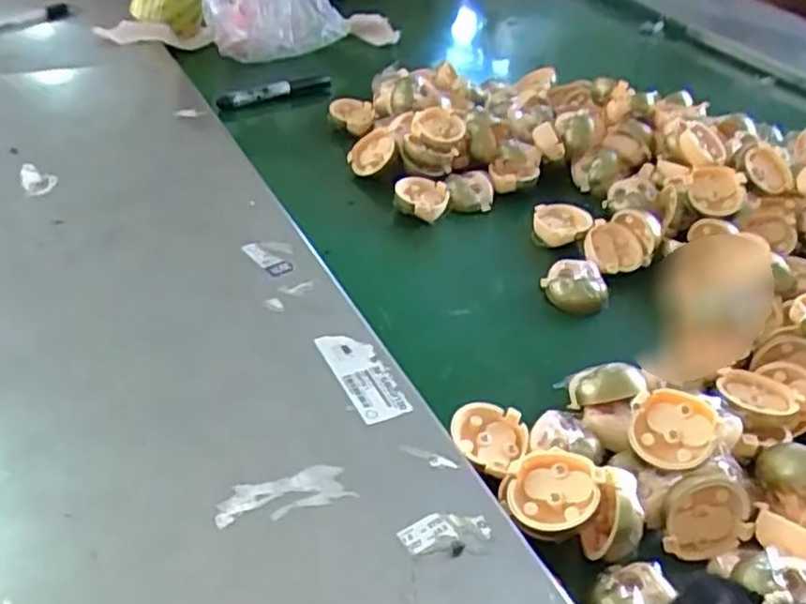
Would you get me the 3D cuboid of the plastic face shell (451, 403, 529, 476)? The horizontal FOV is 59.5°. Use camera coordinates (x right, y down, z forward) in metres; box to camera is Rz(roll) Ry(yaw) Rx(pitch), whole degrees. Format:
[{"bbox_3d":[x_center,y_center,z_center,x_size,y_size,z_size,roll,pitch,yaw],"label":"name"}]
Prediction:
[{"bbox_3d":[0.052,0.084,0.424,0.046,0.018,0.049,10,39,3],"label":"plastic face shell"}]

